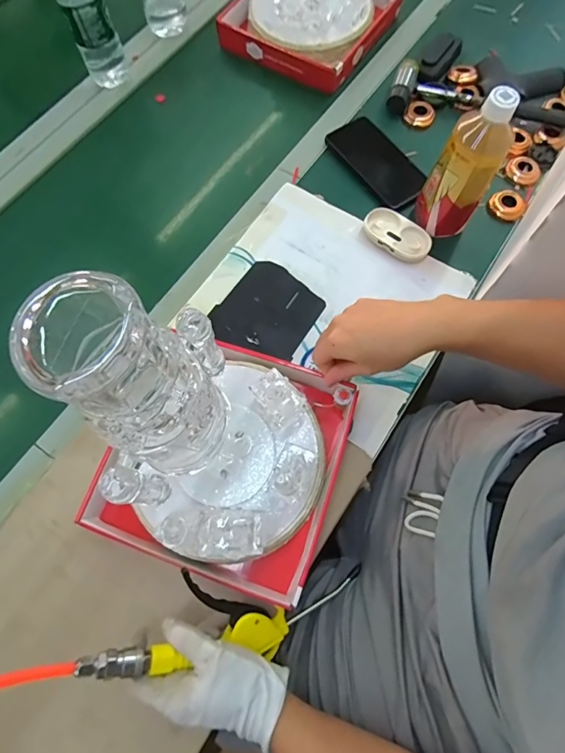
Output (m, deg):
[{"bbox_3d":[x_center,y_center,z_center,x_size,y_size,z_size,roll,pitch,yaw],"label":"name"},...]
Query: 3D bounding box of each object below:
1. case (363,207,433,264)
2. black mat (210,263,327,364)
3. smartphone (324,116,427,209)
[{"bbox_3d":[0.157,-0.193,0.573,0.094,0.017,0.054,33,75,11],"label":"case"},{"bbox_3d":[-0.019,-0.087,0.554,0.120,0.007,0.127,29,74,10],"label":"black mat"},{"bbox_3d":[0.143,-0.321,0.618,0.080,0.010,0.164,-35,74,-10],"label":"smartphone"}]

